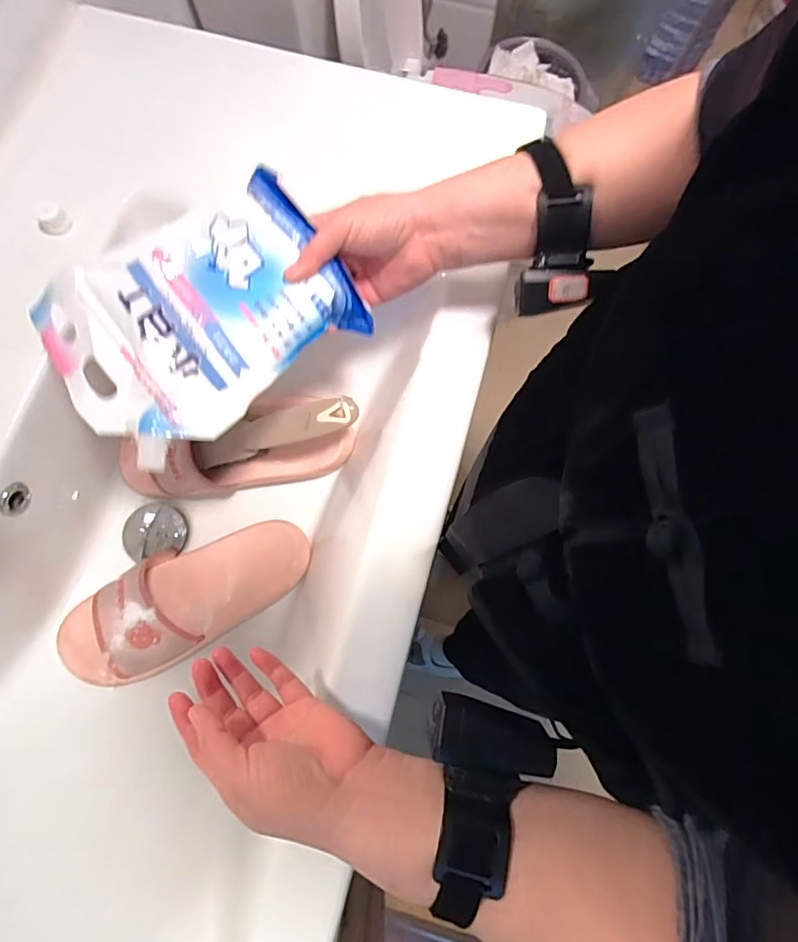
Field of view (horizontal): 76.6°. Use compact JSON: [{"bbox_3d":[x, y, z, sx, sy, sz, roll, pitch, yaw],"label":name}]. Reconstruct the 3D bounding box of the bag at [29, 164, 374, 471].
[{"bbox_3d":[-0.148,-0.116,0.379,0.214,0.038,0.149,-34,81,-7],"label":"bag"}]

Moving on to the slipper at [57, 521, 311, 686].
[{"bbox_3d":[-0.220,0.125,0.505,0.258,0.060,0.110,-32,80,-7],"label":"slipper"}]

